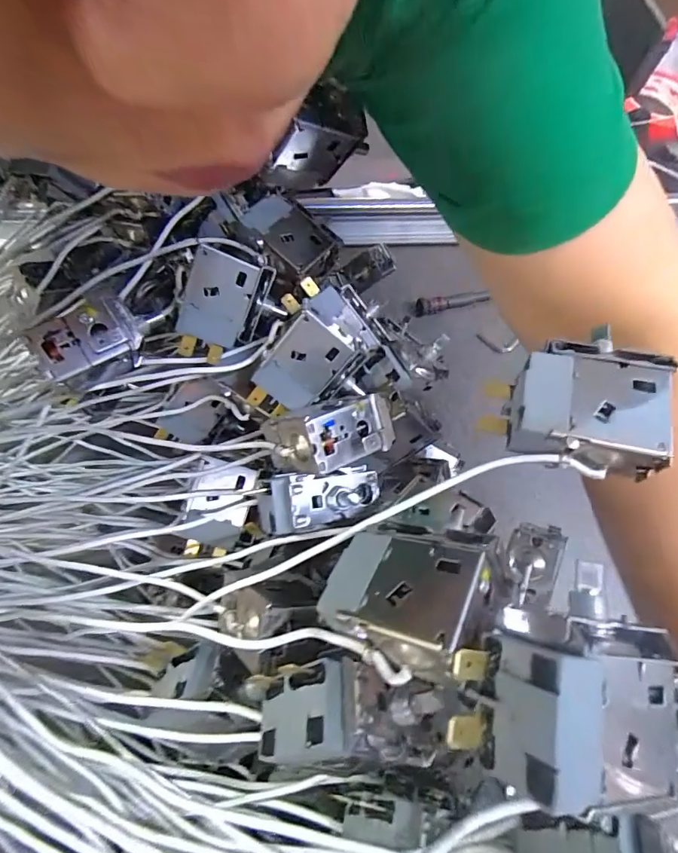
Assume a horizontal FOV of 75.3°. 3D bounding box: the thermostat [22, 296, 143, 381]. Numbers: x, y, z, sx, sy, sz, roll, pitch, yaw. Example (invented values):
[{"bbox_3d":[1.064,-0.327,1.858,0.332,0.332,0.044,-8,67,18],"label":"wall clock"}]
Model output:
[{"bbox_3d":[-0.100,-0.035,0.174,0.037,0.016,0.027,-20,95,-20],"label":"thermostat"}]

